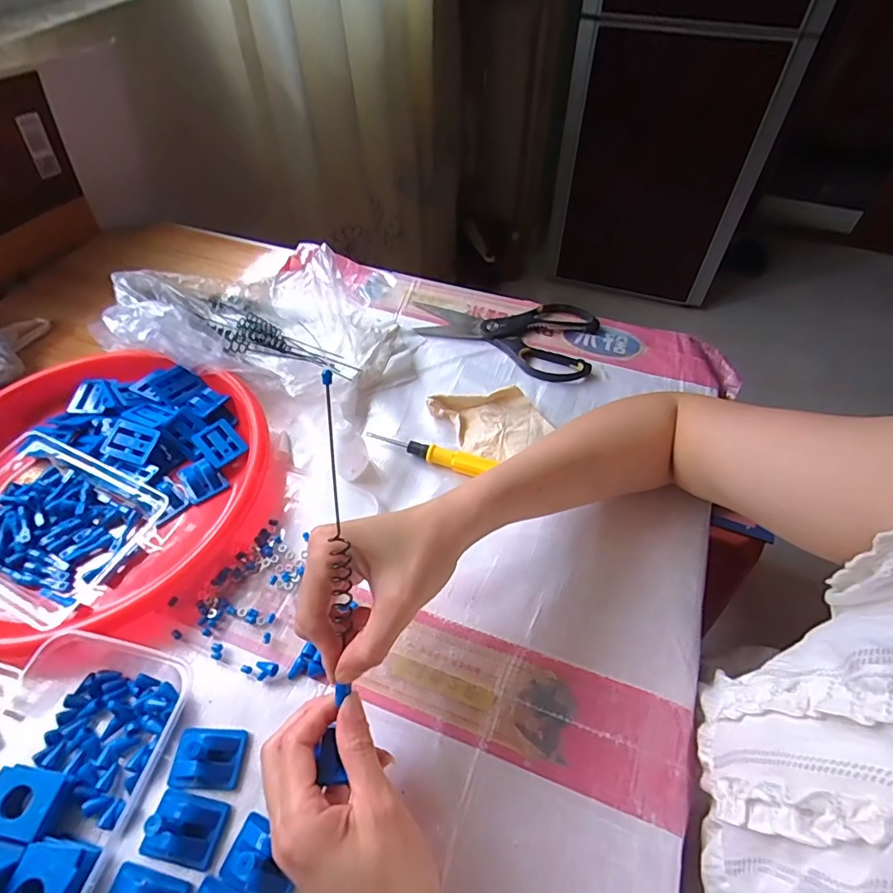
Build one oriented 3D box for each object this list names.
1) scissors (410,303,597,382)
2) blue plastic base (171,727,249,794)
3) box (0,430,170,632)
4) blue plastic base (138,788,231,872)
[{"bbox_3d":[0.068,-0.140,0.593,0.211,0.012,0.118,23,56,18],"label":"scissors"},{"bbox_3d":[-0.156,0.201,0.334,0.043,0.017,0.035,2,52,2],"label":"blue plastic base"},{"bbox_3d":[-0.336,0.062,0.428,0.161,0.034,0.122,21,55,17],"label":"box"},{"bbox_3d":[-0.159,0.229,0.309,0.042,0.022,0.033,10,53,9],"label":"blue plastic base"}]

